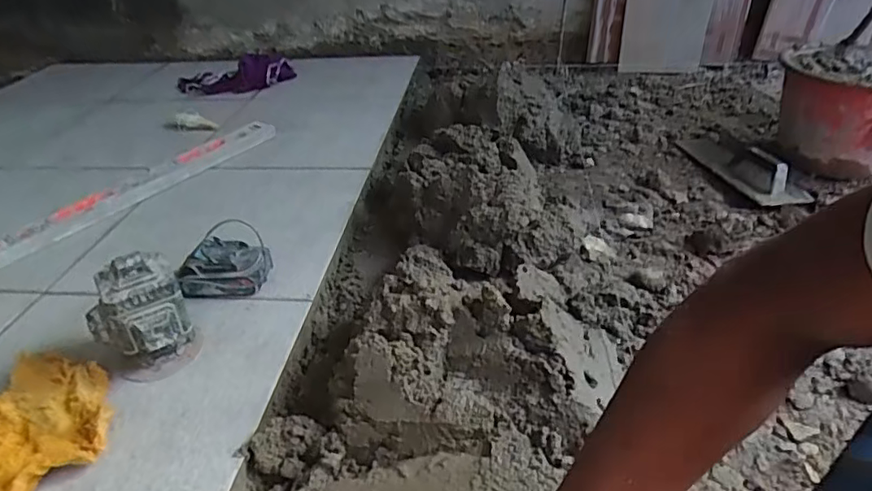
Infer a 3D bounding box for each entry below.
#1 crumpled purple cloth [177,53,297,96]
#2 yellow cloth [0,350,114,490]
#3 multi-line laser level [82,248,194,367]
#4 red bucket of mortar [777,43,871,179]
[{"bbox_3d":[-0.551,-0.477,1.555,0.303,0.043,0.161,-13,35,-12],"label":"crumpled purple cloth"},{"bbox_3d":[-0.416,0.197,0.590,0.161,0.034,0.204,1,34,8],"label":"yellow cloth"},{"bbox_3d":[-0.340,0.085,0.658,0.099,0.136,0.091,-26,39,-28],"label":"multi-line laser level"},{"bbox_3d":[0.812,-0.269,1.117,0.256,0.184,0.243,12,37,22],"label":"red bucket of mortar"}]

